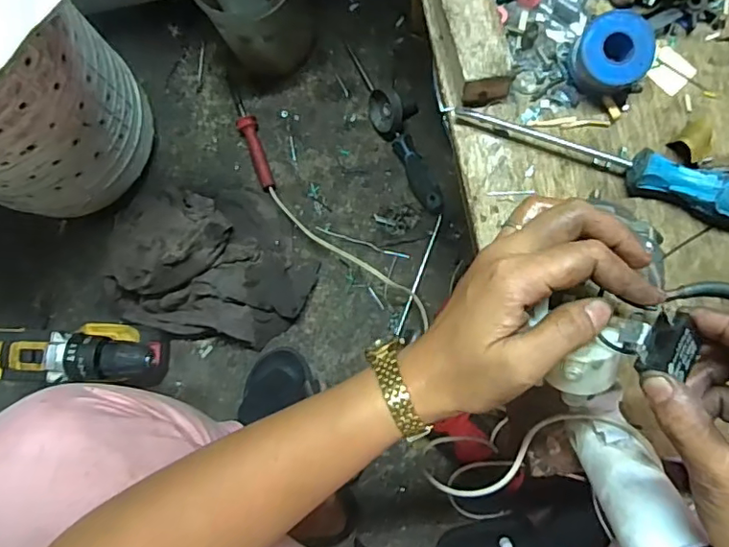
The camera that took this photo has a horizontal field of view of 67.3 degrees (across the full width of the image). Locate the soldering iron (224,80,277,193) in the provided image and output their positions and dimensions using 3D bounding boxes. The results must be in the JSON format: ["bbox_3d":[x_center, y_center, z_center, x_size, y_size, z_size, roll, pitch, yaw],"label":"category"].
[{"bbox_3d":[-0.167,-0.203,0.795,0.029,0.023,0.182,-18,83,2],"label":"soldering iron"}]

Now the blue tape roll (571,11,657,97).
[{"bbox_3d":[0.189,-0.168,0.422,0.053,0.038,0.051,0,84,4],"label":"blue tape roll"}]

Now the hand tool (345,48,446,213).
[{"bbox_3d":[0.046,-0.207,0.762,0.059,0.063,0.264,-18,83,2],"label":"hand tool"}]

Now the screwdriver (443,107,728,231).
[{"bbox_3d":[0.188,-0.089,0.421,0.253,0.030,0.033,22,86,6],"label":"screwdriver"}]

